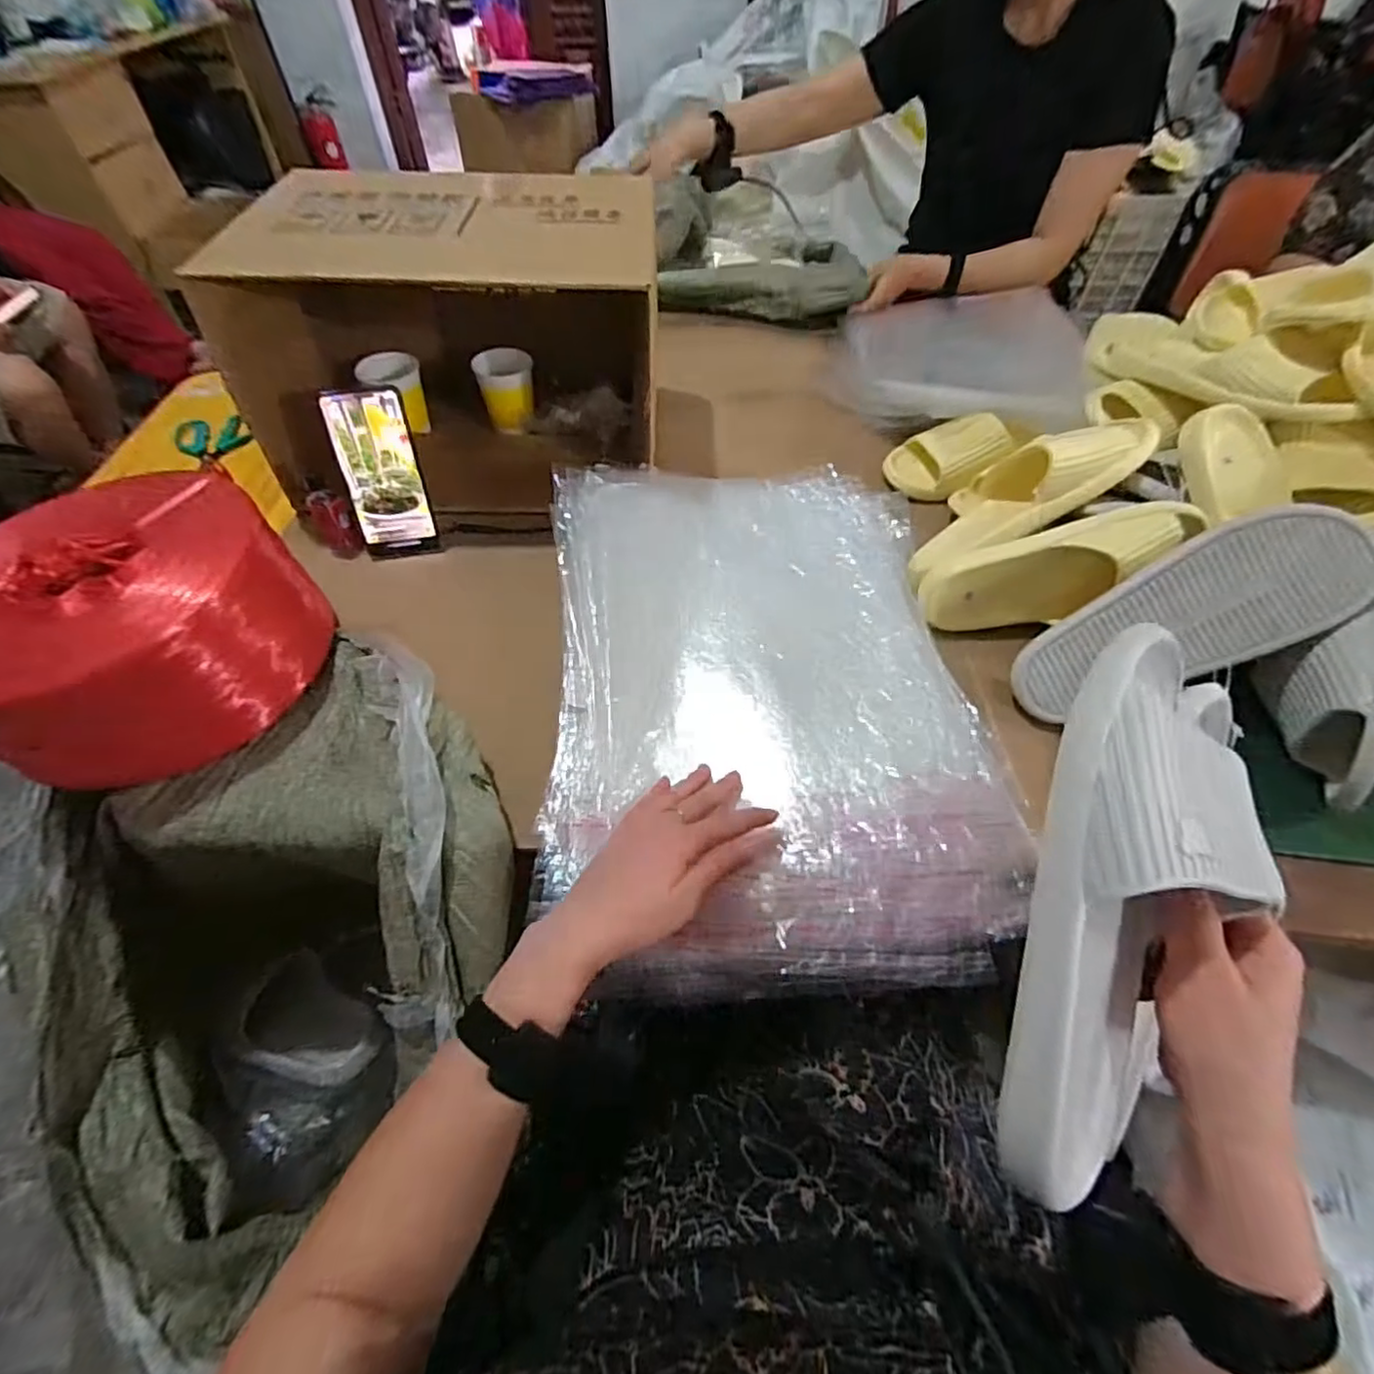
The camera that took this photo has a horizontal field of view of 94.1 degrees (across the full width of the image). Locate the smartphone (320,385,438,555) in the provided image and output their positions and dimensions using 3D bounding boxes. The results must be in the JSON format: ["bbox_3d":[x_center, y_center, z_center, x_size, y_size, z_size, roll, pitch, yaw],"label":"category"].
[{"bbox_3d":[-0.304,-0.214,0.642,0.071,0.158,0.012,-8,31,-10],"label":"smartphone"}]

